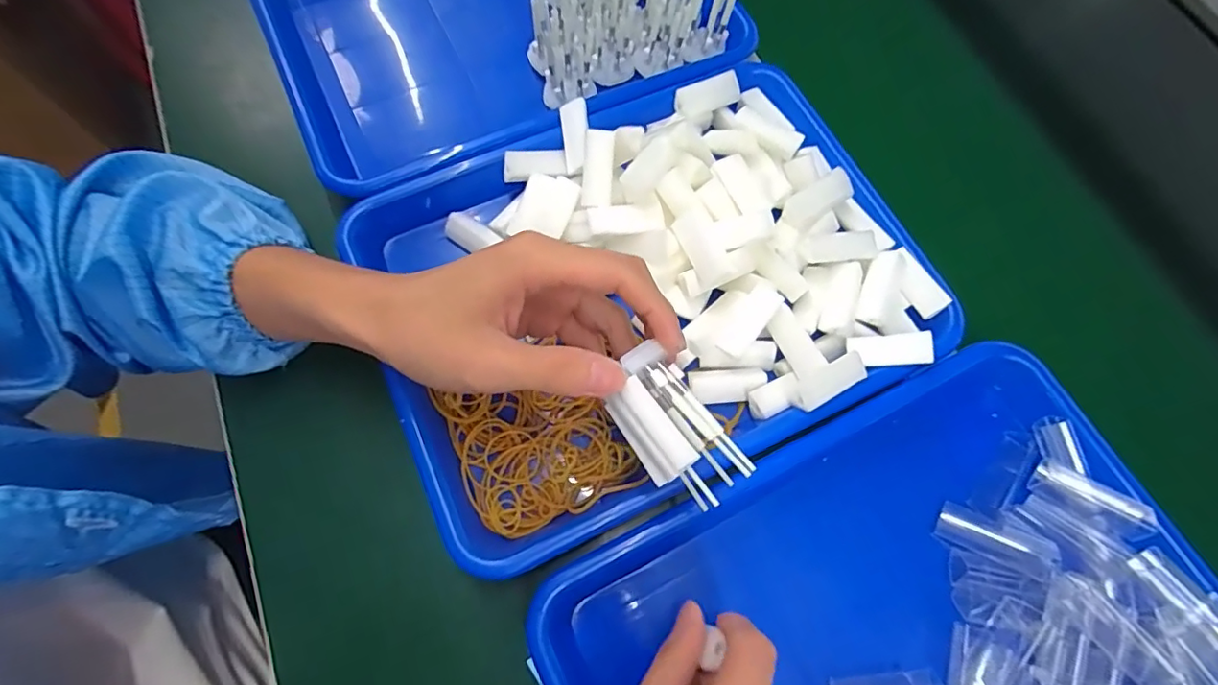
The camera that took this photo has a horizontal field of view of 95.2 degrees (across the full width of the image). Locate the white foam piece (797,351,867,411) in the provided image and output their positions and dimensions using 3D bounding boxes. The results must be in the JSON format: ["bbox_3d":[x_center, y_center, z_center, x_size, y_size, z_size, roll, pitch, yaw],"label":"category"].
[{"bbox_3d":[0.126,0.022,0.318,0.045,0.011,0.017,-27,73,-12],"label":"white foam piece"}]

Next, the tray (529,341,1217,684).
[{"bbox_3d":[0.152,0.167,0.277,0.317,0.045,0.246,-24,73,-11],"label":"tray"}]

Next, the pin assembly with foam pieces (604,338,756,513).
[{"bbox_3d":[0.027,0.038,0.246,0.033,0.031,0.069,-35,72,-14],"label":"pin assembly with foam pieces"}]

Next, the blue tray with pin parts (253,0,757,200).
[{"bbox_3d":[-0.085,-0.252,0.418,0.318,0.077,0.252,-25,73,-11],"label":"blue tray with pin parts"}]

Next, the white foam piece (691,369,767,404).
[{"bbox_3d":[0.070,0.024,0.332,0.045,0.014,0.019,-3,70,-4],"label":"white foam piece"}]

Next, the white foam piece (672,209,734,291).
[{"bbox_3d":[0.056,-0.056,0.331,0.022,0.009,0.045,-25,85,-10],"label":"white foam piece"}]

